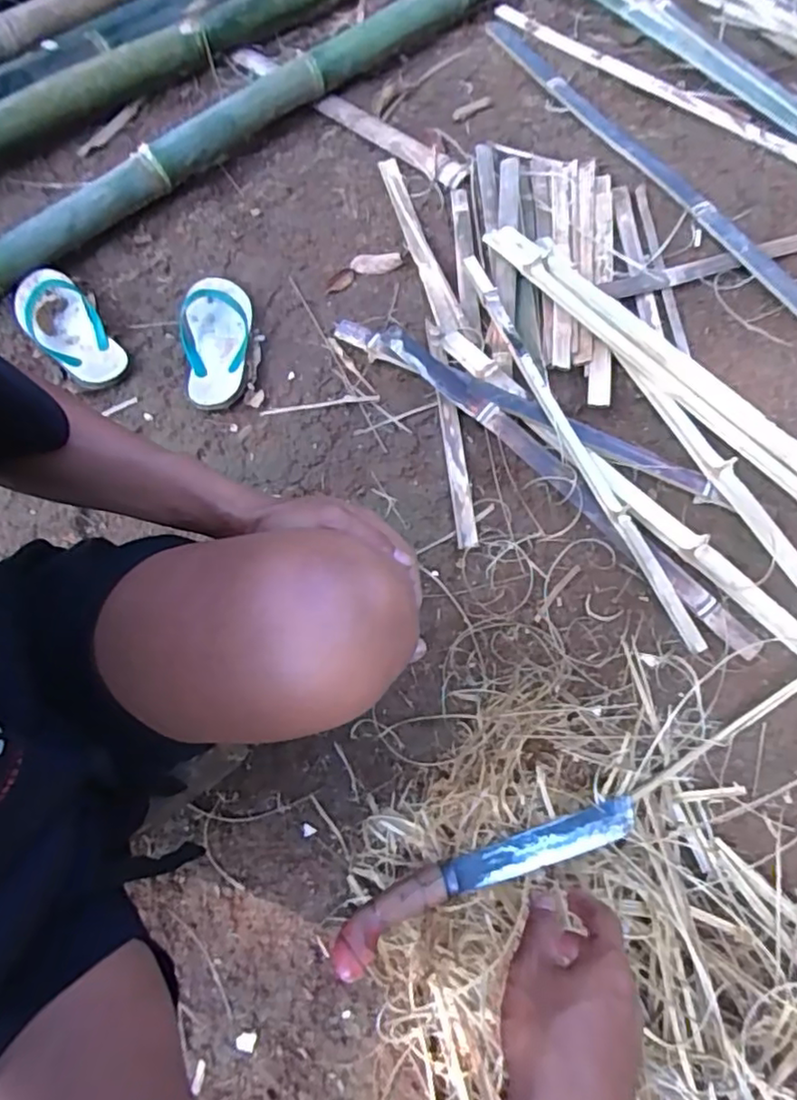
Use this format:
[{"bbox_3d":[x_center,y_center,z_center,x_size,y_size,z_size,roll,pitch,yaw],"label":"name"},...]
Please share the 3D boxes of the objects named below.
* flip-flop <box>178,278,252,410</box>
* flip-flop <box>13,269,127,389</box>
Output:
[{"bbox_3d":[-0.277,-0.310,0.941,0.103,0.037,0.234,-7,69,-2],"label":"flip-flop"},{"bbox_3d":[-0.501,-0.336,0.944,0.100,0.040,0.219,-40,73,-13],"label":"flip-flop"}]

